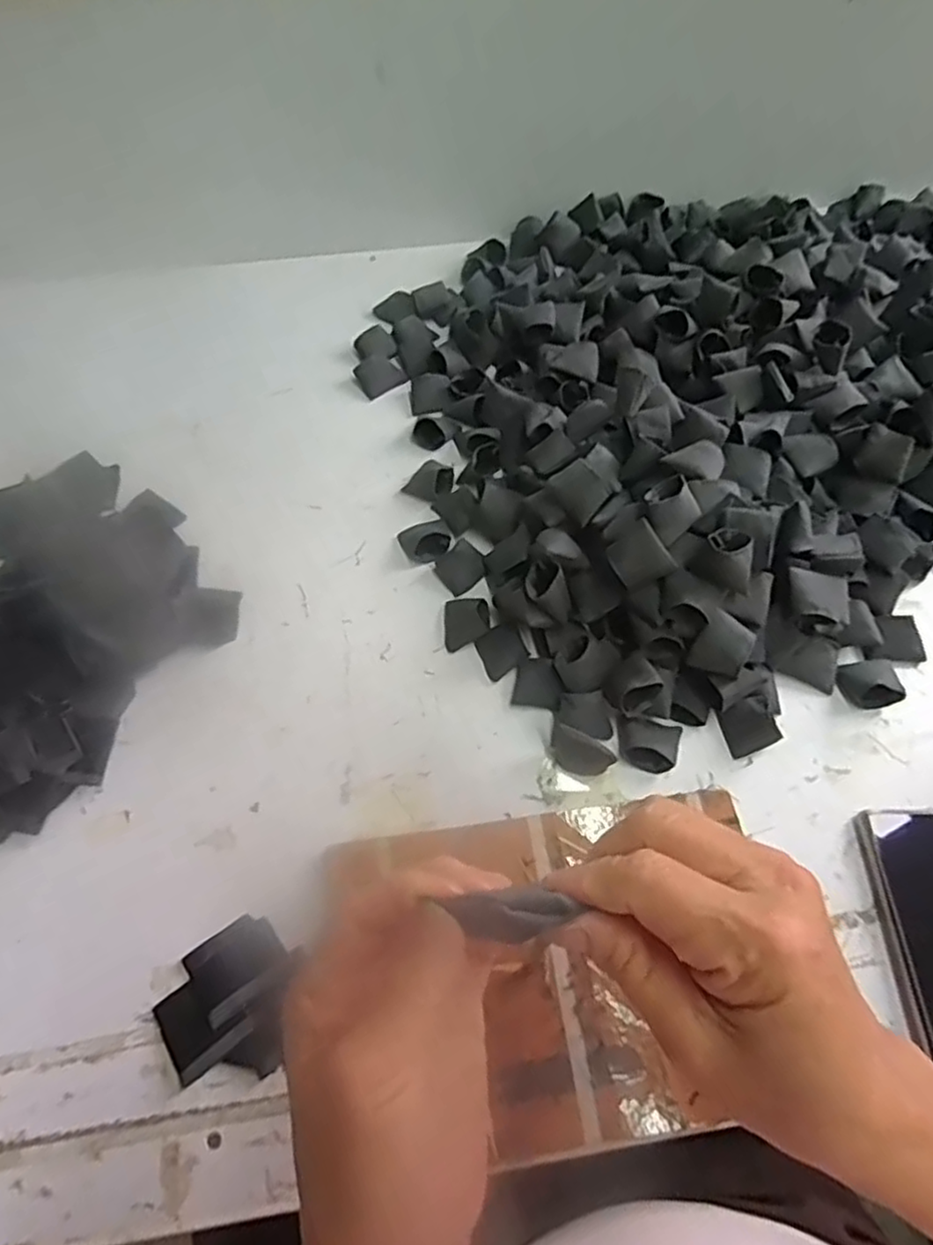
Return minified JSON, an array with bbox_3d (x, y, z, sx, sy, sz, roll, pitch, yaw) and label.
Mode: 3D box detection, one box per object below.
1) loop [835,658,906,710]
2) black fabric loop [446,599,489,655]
[{"bbox_3d":[0.302,0.045,0.508,0.040,0.021,0.037,-2,60,-1],"label":"loop"},{"bbox_3d":[0.001,-0.002,0.537,0.036,0.018,0.040,-7,60,-4],"label":"black fabric loop"}]

